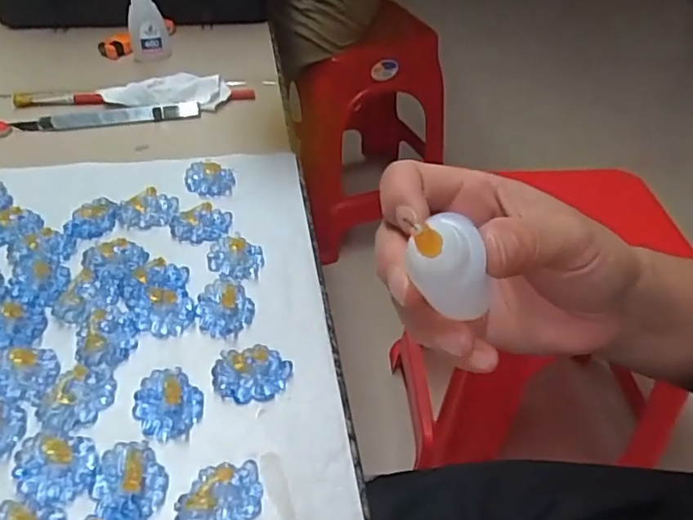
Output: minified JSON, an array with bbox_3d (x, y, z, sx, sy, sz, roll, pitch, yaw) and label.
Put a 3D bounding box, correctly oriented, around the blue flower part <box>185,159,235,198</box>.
[{"bbox_3d":[-0.098,-0.058,0.417,0.033,0.011,0.031,0,44,0],"label":"blue flower part"}]

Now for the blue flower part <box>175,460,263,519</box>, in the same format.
[{"bbox_3d":[-0.053,0.100,0.244,0.033,0.011,0.032,0,44,0],"label":"blue flower part"}]

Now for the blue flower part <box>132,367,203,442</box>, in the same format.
[{"bbox_3d":[-0.085,0.069,0.279,0.030,0.005,0.037,-27,50,-25],"label":"blue flower part"}]

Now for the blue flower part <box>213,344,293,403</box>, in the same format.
[{"bbox_3d":[-0.047,0.055,0.292,0.037,0.008,0.030,-7,44,-6],"label":"blue flower part"}]

